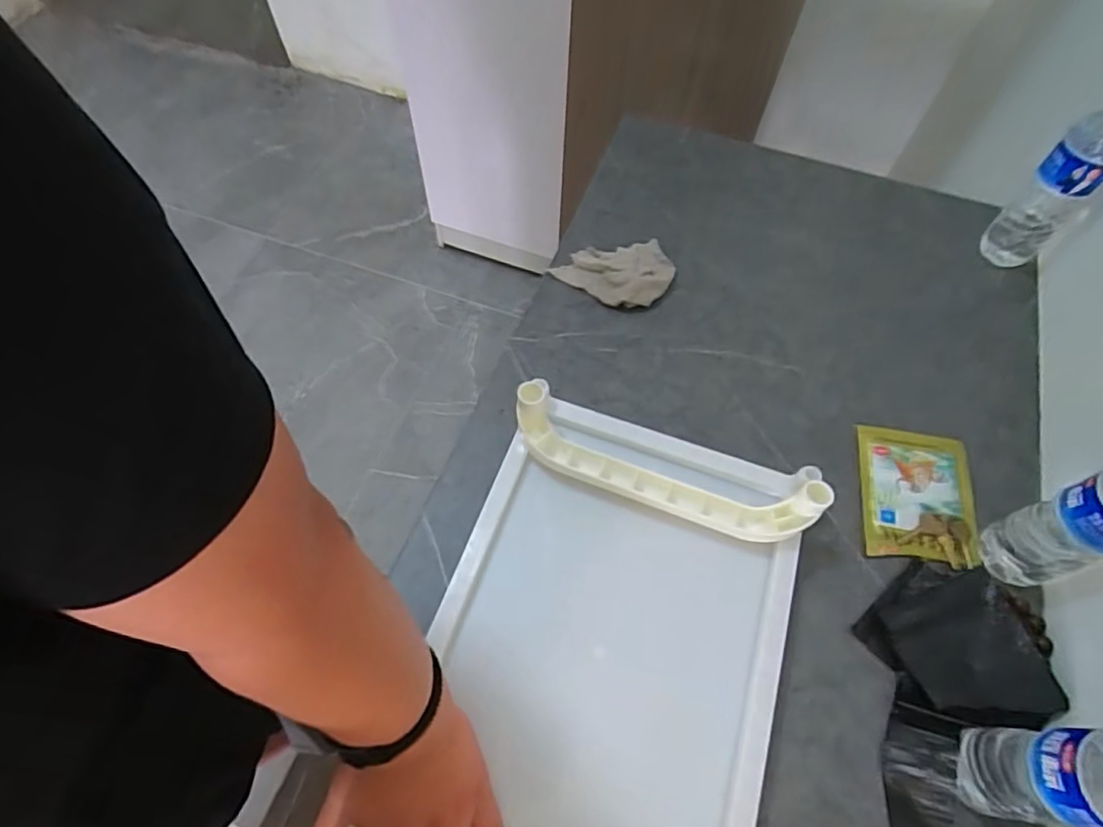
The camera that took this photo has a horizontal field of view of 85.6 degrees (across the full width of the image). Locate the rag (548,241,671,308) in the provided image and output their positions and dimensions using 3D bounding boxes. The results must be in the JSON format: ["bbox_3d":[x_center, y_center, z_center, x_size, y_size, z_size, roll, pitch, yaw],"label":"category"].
[{"bbox_3d":[0.083,-0.178,0.773,0.152,0.029,0.094,-10,61,-6],"label":"rag"}]

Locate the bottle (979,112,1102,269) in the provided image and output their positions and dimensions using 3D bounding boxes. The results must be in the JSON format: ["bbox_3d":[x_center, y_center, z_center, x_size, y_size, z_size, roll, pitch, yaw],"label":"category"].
[{"bbox_3d":[0.613,-0.270,0.718,0.061,0.234,0.070,-40,68,-21],"label":"bottle"}]

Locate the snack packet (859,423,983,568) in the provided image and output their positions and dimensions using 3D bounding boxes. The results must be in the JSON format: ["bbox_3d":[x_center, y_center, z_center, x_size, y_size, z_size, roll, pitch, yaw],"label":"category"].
[{"bbox_3d":[0.387,0.085,0.634,0.108,0.007,0.146,9,61,4],"label":"snack packet"}]

